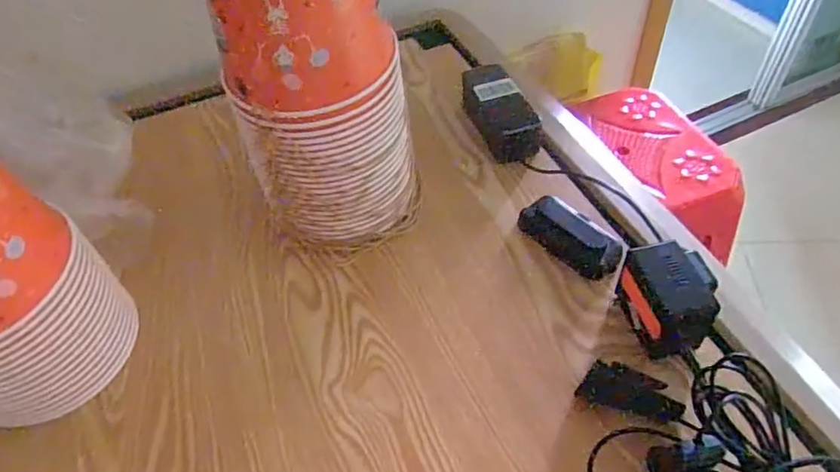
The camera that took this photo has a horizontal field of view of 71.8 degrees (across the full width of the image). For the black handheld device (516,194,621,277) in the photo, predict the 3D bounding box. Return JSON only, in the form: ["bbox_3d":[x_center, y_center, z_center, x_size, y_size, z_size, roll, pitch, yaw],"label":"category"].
[{"bbox_3d":[0.153,-0.002,0.591,0.108,0.021,0.050,36,61,29],"label":"black handheld device"}]

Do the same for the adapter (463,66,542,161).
[{"bbox_3d":[0.094,-0.157,0.710,0.061,0.052,0.151,-19,51,-11],"label":"adapter"}]

